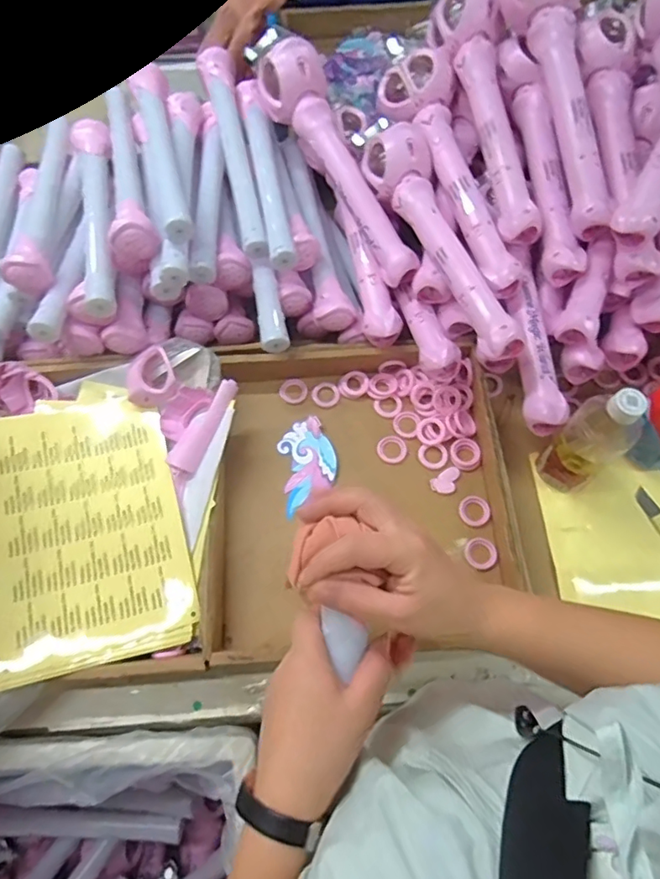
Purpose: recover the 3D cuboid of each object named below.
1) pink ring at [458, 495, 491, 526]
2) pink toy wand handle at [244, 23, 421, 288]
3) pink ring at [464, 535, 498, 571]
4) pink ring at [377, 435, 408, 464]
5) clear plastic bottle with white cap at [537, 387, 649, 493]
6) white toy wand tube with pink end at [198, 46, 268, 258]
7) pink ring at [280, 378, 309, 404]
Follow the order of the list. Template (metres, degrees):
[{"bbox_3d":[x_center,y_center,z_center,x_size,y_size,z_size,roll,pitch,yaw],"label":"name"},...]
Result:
[{"bbox_3d":[0.181,0.089,0.675,0.036,0.005,0.038,-1,69,2],"label":"pink ring"},{"bbox_3d":[0.009,-0.365,0.694,0.067,0.067,0.362,-31,88,-10],"label":"pink toy wand handle"},{"bbox_3d":[0.181,0.138,0.654,0.037,0.004,0.040,-1,69,2],"label":"pink ring"},{"bbox_3d":[0.082,0.013,0.710,0.038,0.004,0.039,-1,69,2],"label":"pink ring"},{"bbox_3d":[0.293,0.001,0.611,0.065,0.184,0.065,-40,73,-13],"label":"clear plastic bottle with white cap"},{"bbox_3d":[-0.124,-0.377,0.711,0.046,0.069,0.305,-13,69,-3],"label":"white toy wand tube with pink end"},{"bbox_3d":[-0.050,-0.066,0.750,0.037,0.008,0.039,-1,69,2],"label":"pink ring"}]

